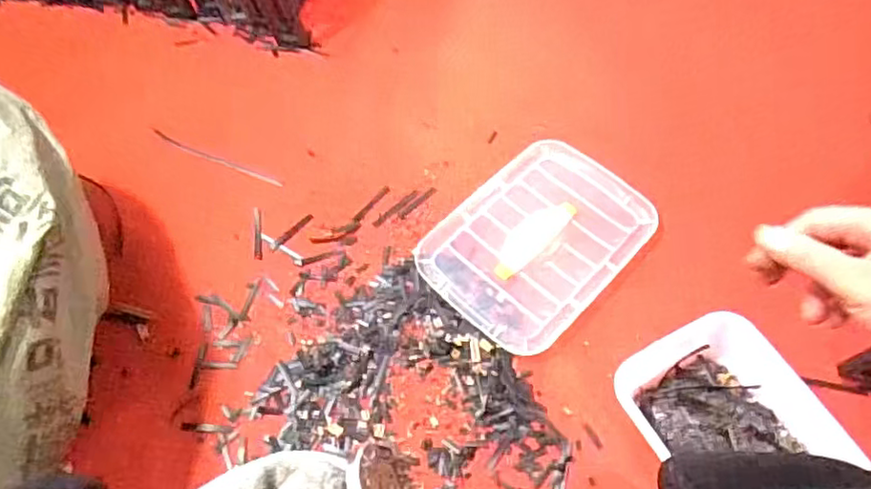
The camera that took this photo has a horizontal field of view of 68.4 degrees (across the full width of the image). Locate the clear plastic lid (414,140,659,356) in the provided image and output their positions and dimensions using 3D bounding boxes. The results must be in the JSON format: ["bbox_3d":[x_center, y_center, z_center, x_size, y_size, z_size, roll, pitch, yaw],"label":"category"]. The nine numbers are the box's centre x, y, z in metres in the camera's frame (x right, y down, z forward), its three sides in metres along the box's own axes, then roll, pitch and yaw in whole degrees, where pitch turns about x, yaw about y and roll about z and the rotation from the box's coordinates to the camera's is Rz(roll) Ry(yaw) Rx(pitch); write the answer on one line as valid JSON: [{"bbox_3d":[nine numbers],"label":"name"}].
[{"bbox_3d":[0.157,-0.010,0.973,0.243,0.022,0.348,38,64,20],"label":"clear plastic lid"}]

